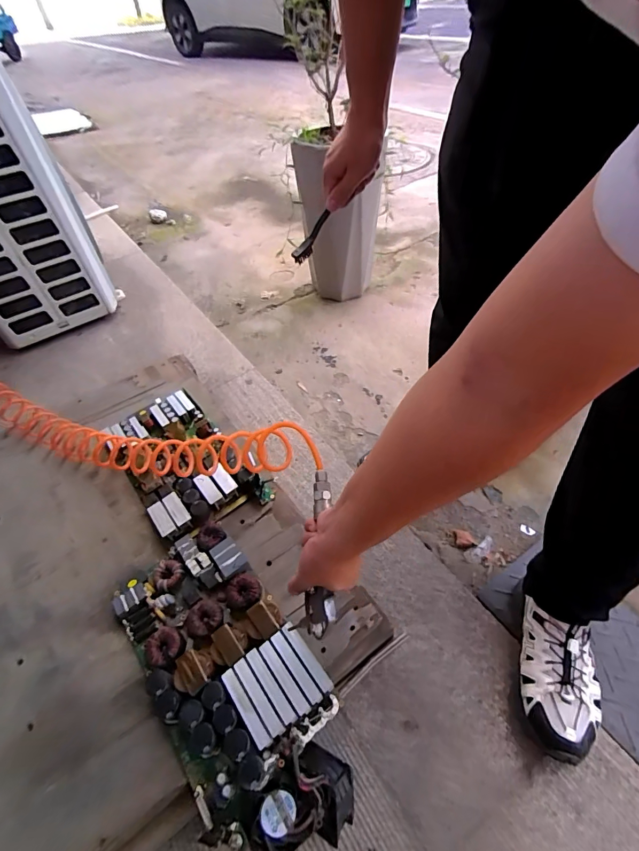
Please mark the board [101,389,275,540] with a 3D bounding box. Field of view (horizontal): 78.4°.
[{"bbox_3d":[-0.275,0.064,0.771,0.197,0.041,0.365,-35,55,-21],"label":"board"}]

